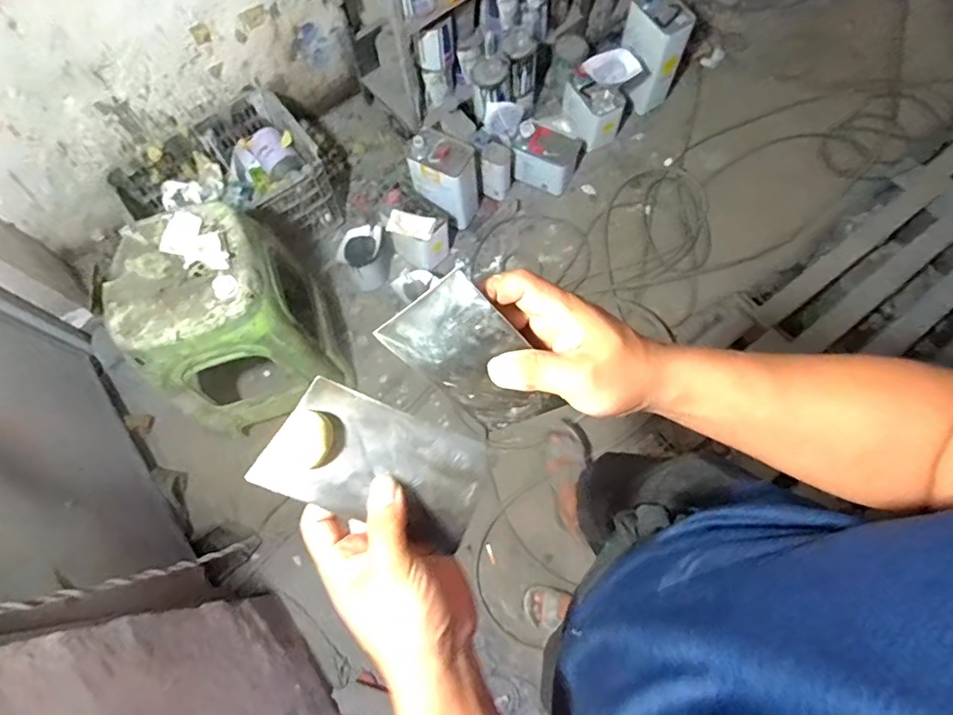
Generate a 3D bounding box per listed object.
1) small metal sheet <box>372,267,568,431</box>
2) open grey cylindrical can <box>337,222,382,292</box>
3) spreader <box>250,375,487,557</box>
[{"bbox_3d":[0.002,0.004,0.351,0.072,0.128,0.004,-25,41,28],"label":"small metal sheet"},{"bbox_3d":[-0.303,-0.272,1.519,0.120,0.145,0.110,-16,71,-4],"label":"open grey cylindrical can"},{"bbox_3d":[-0.059,0.068,0.347,0.133,0.008,0.072,25,86,-14],"label":"spreader"}]

